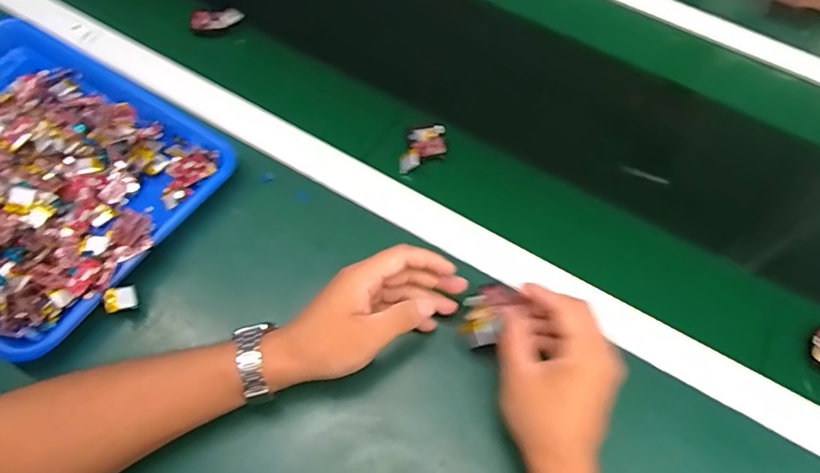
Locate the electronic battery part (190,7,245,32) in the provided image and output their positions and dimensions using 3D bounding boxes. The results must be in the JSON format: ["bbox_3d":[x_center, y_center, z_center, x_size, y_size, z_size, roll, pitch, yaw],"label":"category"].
[{"bbox_3d":[-0.227,-0.255,0.601,0.060,0.018,0.023,4,62,-1],"label":"electronic battery part"}]

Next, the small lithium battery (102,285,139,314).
[{"bbox_3d":[-0.238,0.051,0.423,0.004,0.026,0.019,-4,95,34],"label":"small lithium battery"}]

